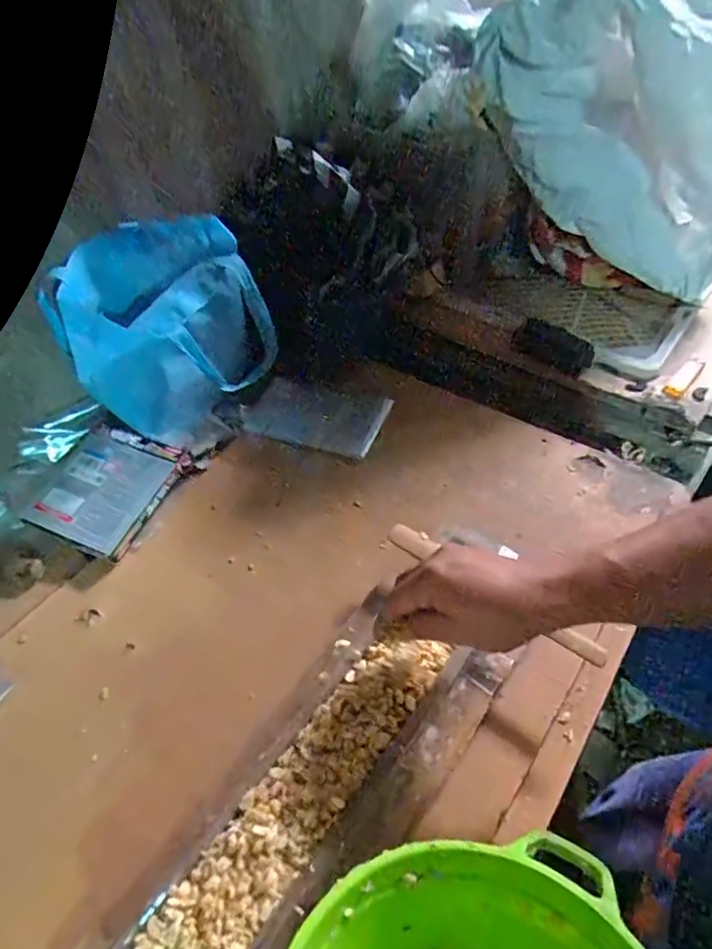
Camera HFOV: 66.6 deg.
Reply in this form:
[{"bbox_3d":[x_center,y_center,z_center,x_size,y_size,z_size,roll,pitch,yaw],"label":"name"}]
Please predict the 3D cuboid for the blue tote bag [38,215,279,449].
[{"bbox_3d":[-0.233,-0.172,0.702,0.234,0.232,0.141,-38,59,-22],"label":"blue tote bag"}]

